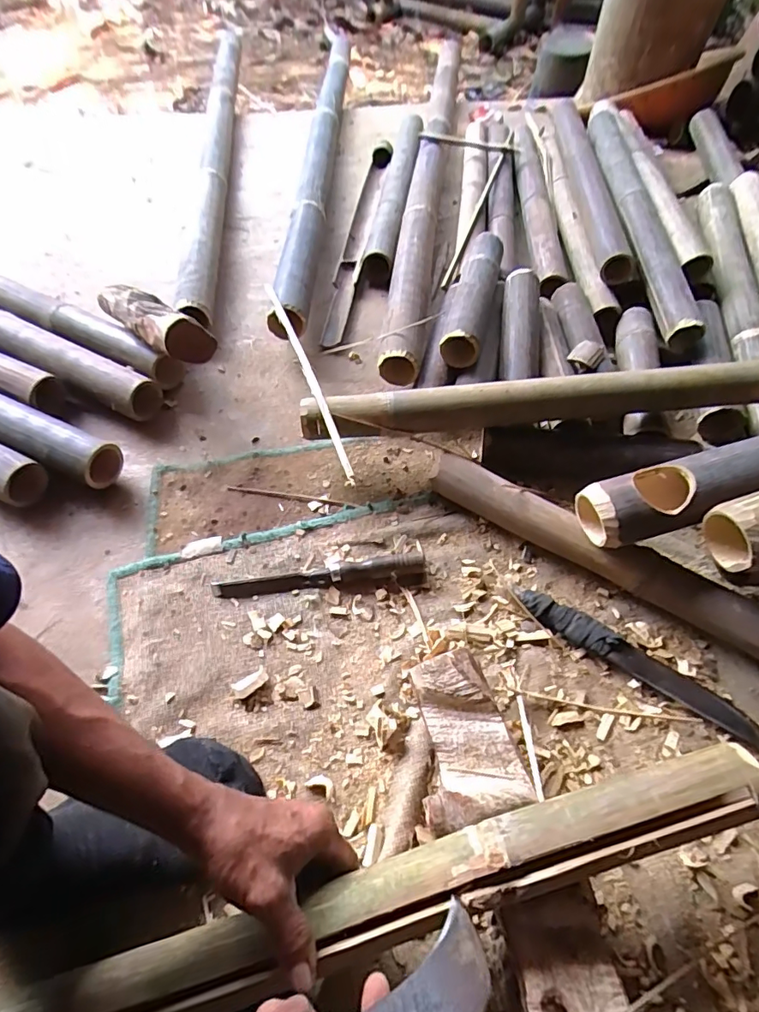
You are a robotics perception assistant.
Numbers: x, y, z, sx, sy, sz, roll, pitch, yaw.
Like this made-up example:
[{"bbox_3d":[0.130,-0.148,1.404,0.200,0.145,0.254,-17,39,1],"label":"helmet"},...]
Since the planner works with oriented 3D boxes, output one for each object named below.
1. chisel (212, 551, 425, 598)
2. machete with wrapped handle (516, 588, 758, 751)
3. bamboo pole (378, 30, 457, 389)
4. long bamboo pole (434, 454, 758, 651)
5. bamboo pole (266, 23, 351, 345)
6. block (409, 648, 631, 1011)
[{"bbox_3d":[-0.070,0.079,0.588,0.245,0.017,0.028,-8,57,-5],"label":"chisel"},{"bbox_3d":[0.271,0.165,0.531,0.267,0.020,0.036,31,62,19],"label":"machete with wrapped handle"},{"bbox_3d":[0.112,-0.765,1.104,0.067,0.062,1.387,6,58,4],"label":"bamboo pole"},{"bbox_3d":[0.350,0.109,0.543,0.654,0.058,0.047,29,62,17],"label":"long bamboo pole"},{"bbox_3d":[-0.130,-0.826,1.150,0.059,0.064,1.416,1,57,1],"label":"bamboo pole"},{"bbox_3d":[0.104,0.293,0.425,0.090,0.061,0.327,-18,58,-11],"label":"block"}]

